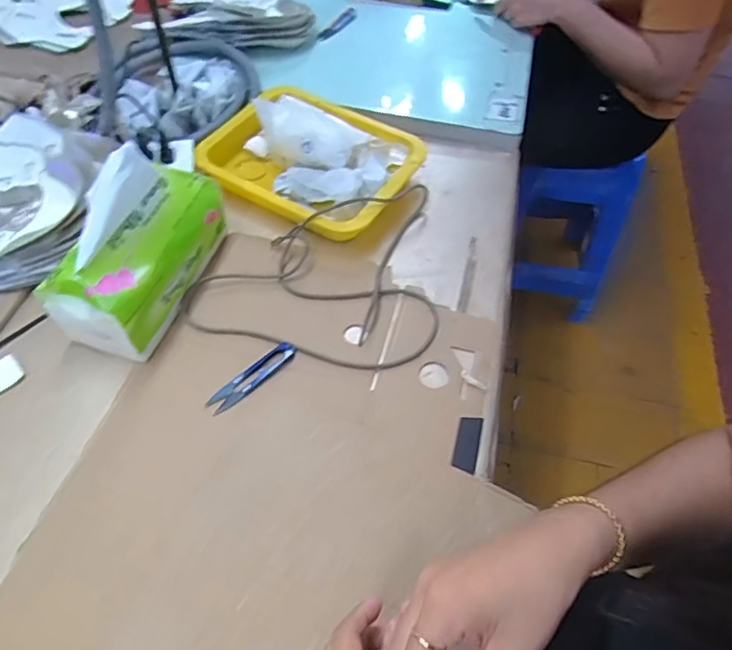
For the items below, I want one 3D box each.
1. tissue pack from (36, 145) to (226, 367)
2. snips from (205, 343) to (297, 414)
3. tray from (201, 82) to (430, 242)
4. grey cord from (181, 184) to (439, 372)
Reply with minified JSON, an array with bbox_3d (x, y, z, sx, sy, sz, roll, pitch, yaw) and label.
[{"bbox_3d":[-0.233,-0.090,0.541,0.091,0.166,0.199,15,57,8],"label":"tissue pack"},{"bbox_3d":[-0.115,0.051,0.548,0.024,0.007,0.102,40,63,23],"label":"snips"},{"bbox_3d":[-0.069,-0.218,0.687,0.246,0.078,0.194,28,59,16],"label":"tray"},{"bbox_3d":[-0.044,-0.081,0.616,0.274,0.039,0.254,11,56,6],"label":"grey cord"}]

